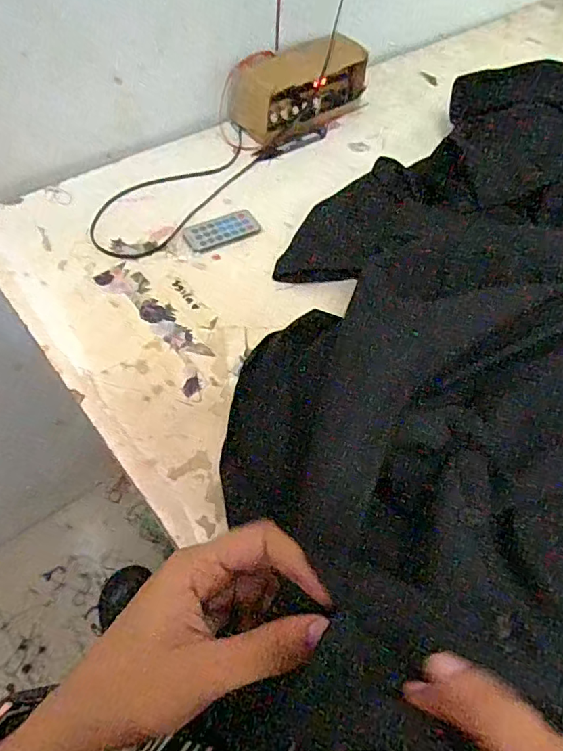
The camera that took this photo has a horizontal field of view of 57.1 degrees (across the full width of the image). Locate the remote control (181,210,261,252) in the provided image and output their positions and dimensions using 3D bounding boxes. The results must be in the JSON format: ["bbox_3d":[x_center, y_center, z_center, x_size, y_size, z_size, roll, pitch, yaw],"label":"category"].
[{"bbox_3d":[-0.068,-0.167,0.600,0.086,0.007,0.044,-27,63,-19],"label":"remote control"}]

